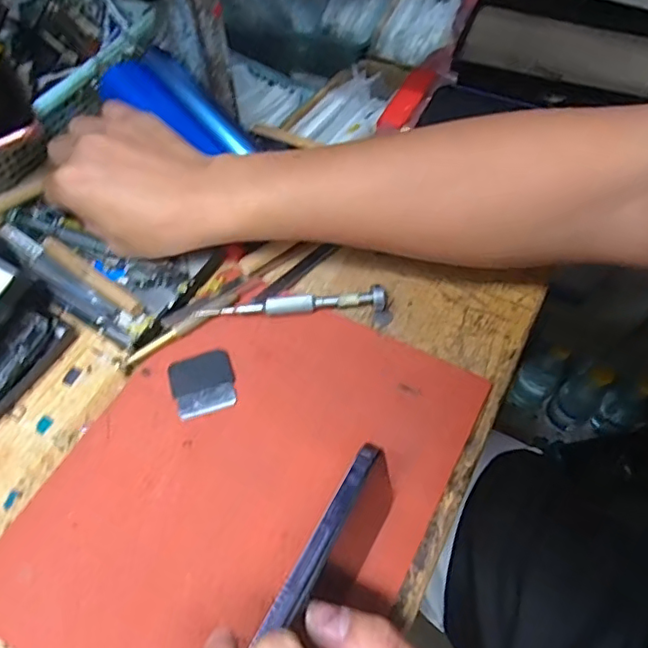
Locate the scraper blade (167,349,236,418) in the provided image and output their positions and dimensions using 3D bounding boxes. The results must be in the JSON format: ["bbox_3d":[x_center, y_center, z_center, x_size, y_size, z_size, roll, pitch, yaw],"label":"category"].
[{"bbox_3d":[-0.076,0.037,0.358,0.038,0.004,0.041,-18,59,-10],"label":"scraper blade"}]

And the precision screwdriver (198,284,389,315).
[{"bbox_3d":[-0.021,-0.012,0.383,0.125,0.015,0.013,-4,57,-1],"label":"precision screwdriver"}]

